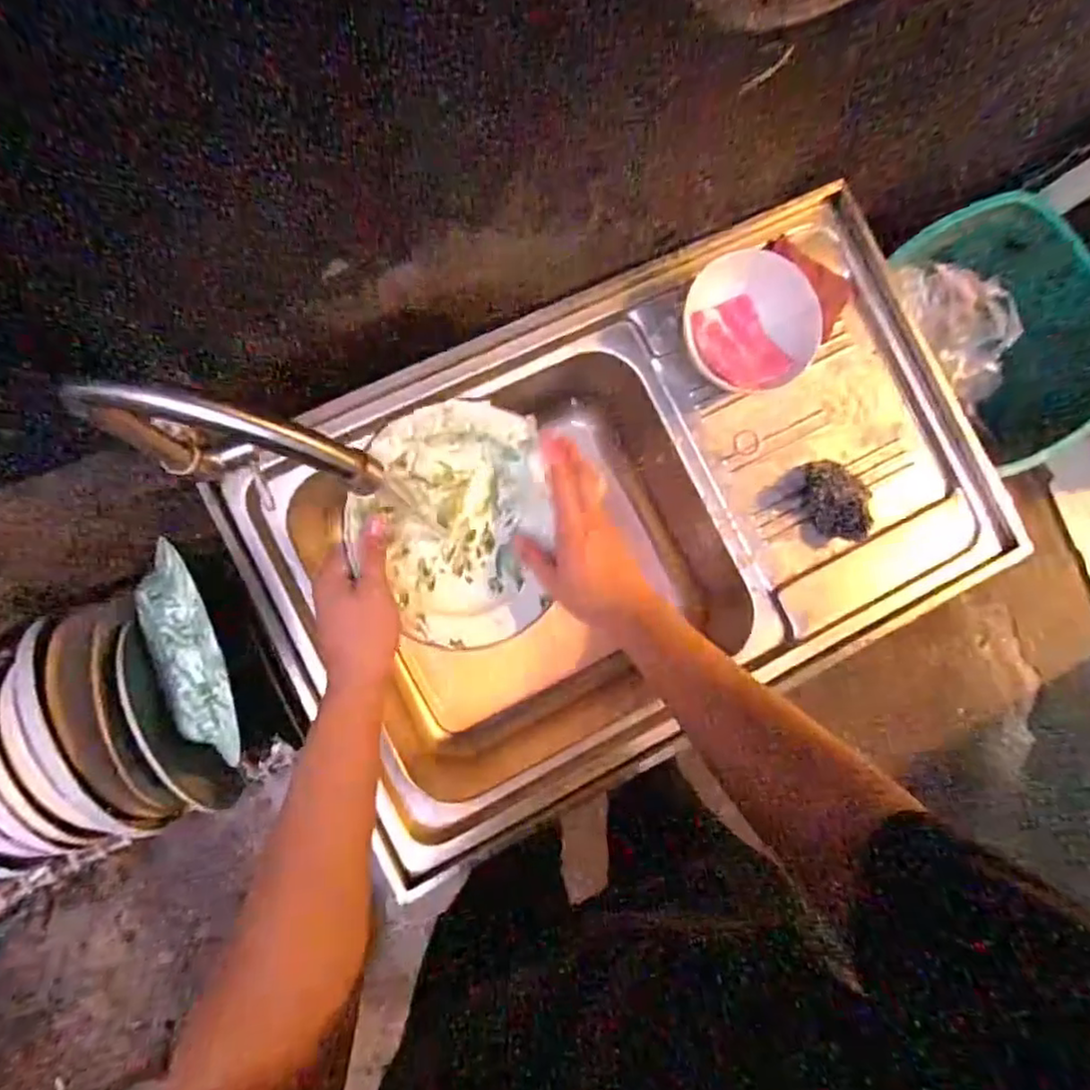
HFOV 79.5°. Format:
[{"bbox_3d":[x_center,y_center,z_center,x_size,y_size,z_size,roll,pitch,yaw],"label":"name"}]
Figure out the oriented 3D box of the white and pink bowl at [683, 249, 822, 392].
[{"bbox_3d":[0.224,-0.241,0.712,0.150,0.056,0.127,42,82,-2],"label":"white and pink bowl"}]

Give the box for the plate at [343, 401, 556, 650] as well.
[{"bbox_3d":[-0.079,-0.014,0.589,0.185,0.042,0.208,-26,105,-27],"label":"plate"}]

